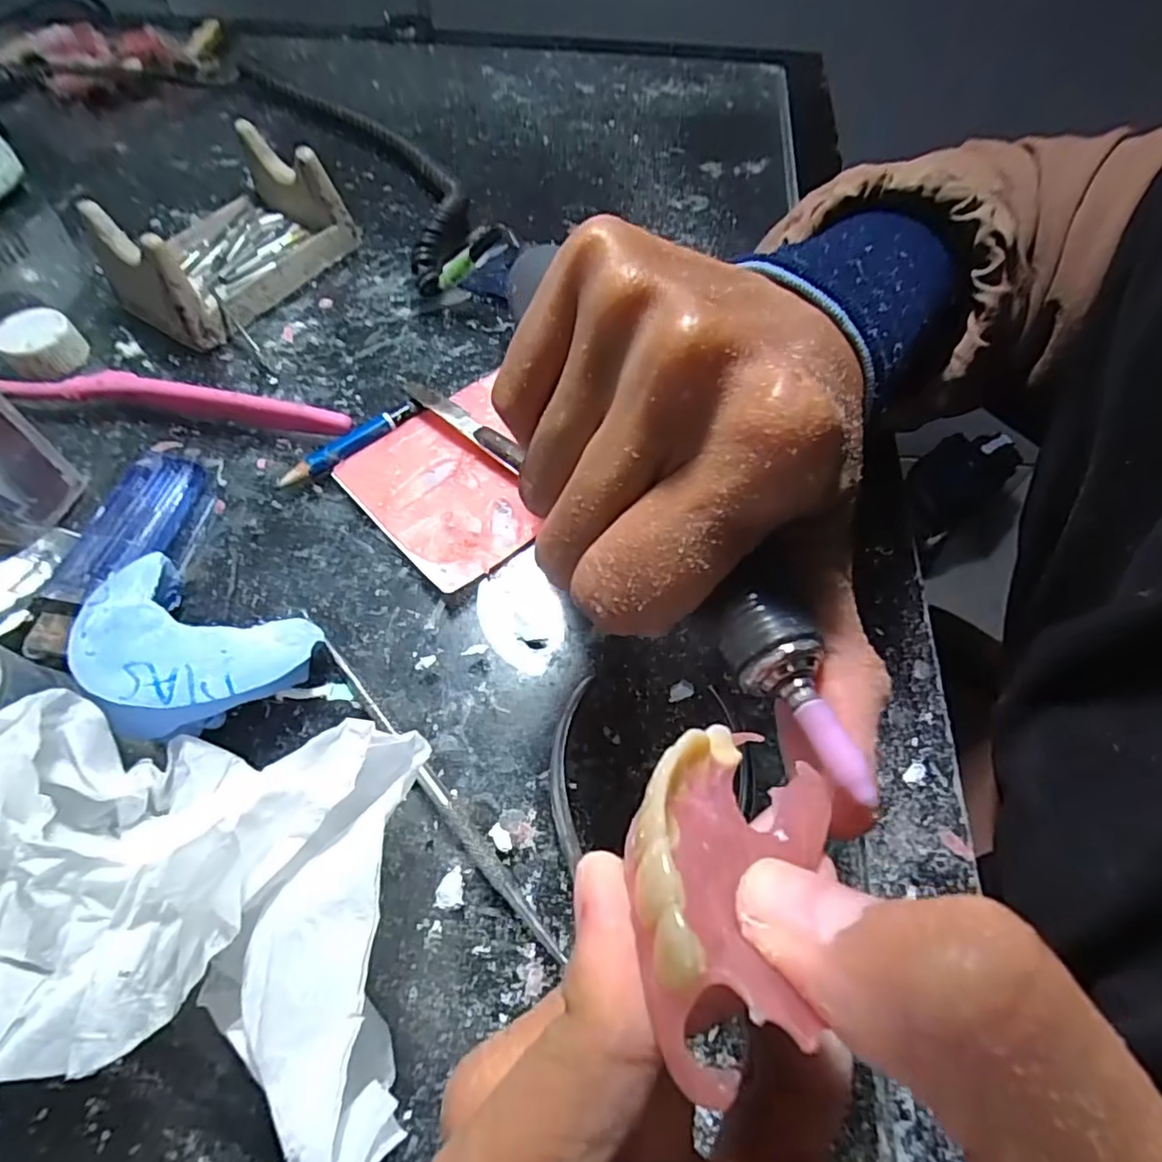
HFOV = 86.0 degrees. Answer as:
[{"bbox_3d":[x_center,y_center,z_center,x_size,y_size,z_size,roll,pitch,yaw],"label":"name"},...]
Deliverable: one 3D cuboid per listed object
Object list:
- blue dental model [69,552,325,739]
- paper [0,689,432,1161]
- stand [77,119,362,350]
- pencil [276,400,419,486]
[{"bbox_3d":[-0.115,0.023,0.186,0.064,0.029,0.047,18,61,10],"label":"blue dental model"},{"bbox_3d":[-0.088,0.070,0.143,0.115,0.055,0.077,4,60,2],"label":"paper"},{"bbox_3d":[-0.163,-0.157,0.282,0.061,0.043,0.095,28,63,15],"label":"stand"},{"bbox_3d":[-0.089,-0.053,0.242,0.058,0.009,0.008,-39,67,-21],"label":"pencil"}]

